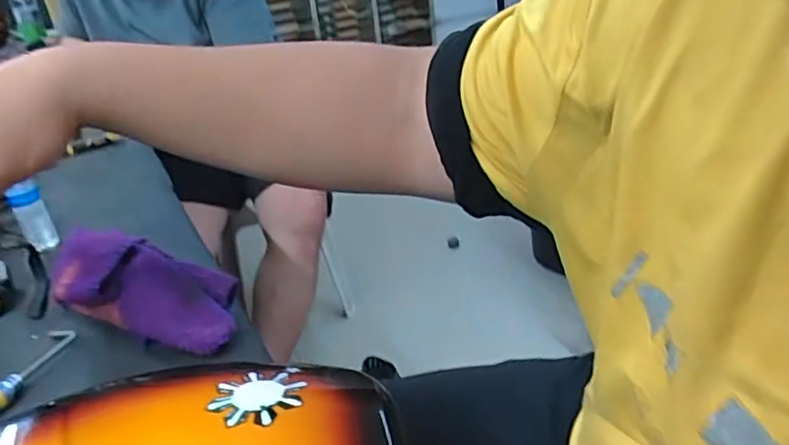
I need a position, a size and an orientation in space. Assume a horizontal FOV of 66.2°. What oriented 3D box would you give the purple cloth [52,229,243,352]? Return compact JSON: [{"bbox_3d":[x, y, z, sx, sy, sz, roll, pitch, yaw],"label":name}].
[{"bbox_3d":[-0.220,0.049,0.506,0.221,0.046,0.070,12,33,31],"label":"purple cloth"}]

